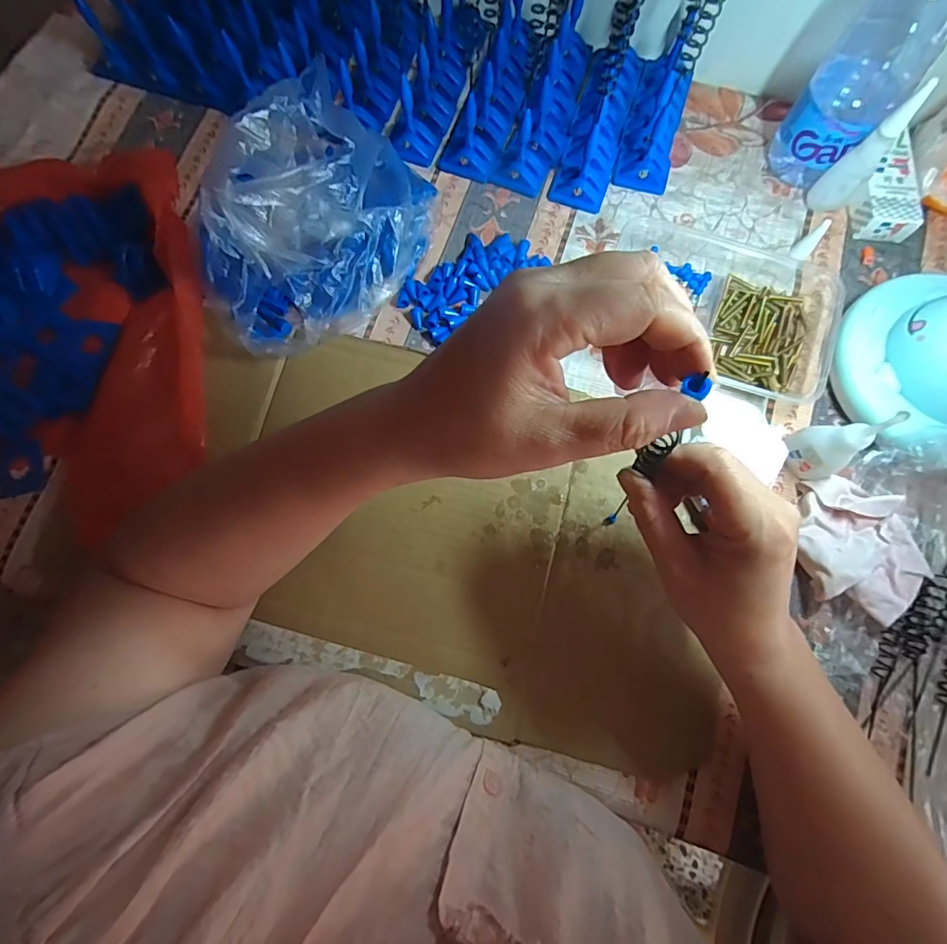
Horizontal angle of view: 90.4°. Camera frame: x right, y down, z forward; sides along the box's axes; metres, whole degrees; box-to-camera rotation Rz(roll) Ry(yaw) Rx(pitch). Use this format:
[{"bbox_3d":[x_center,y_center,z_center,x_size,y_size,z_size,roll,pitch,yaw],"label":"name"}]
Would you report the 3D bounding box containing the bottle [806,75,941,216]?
[{"bbox_3d":[0.292,-0.234,0.346,0.030,0.094,0.023,44,82,10],"label":"bottle"}]

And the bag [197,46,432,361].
[{"bbox_3d":[-0.114,-0.181,0.340,0.126,0.089,0.197,27,80,7],"label":"bag"}]

